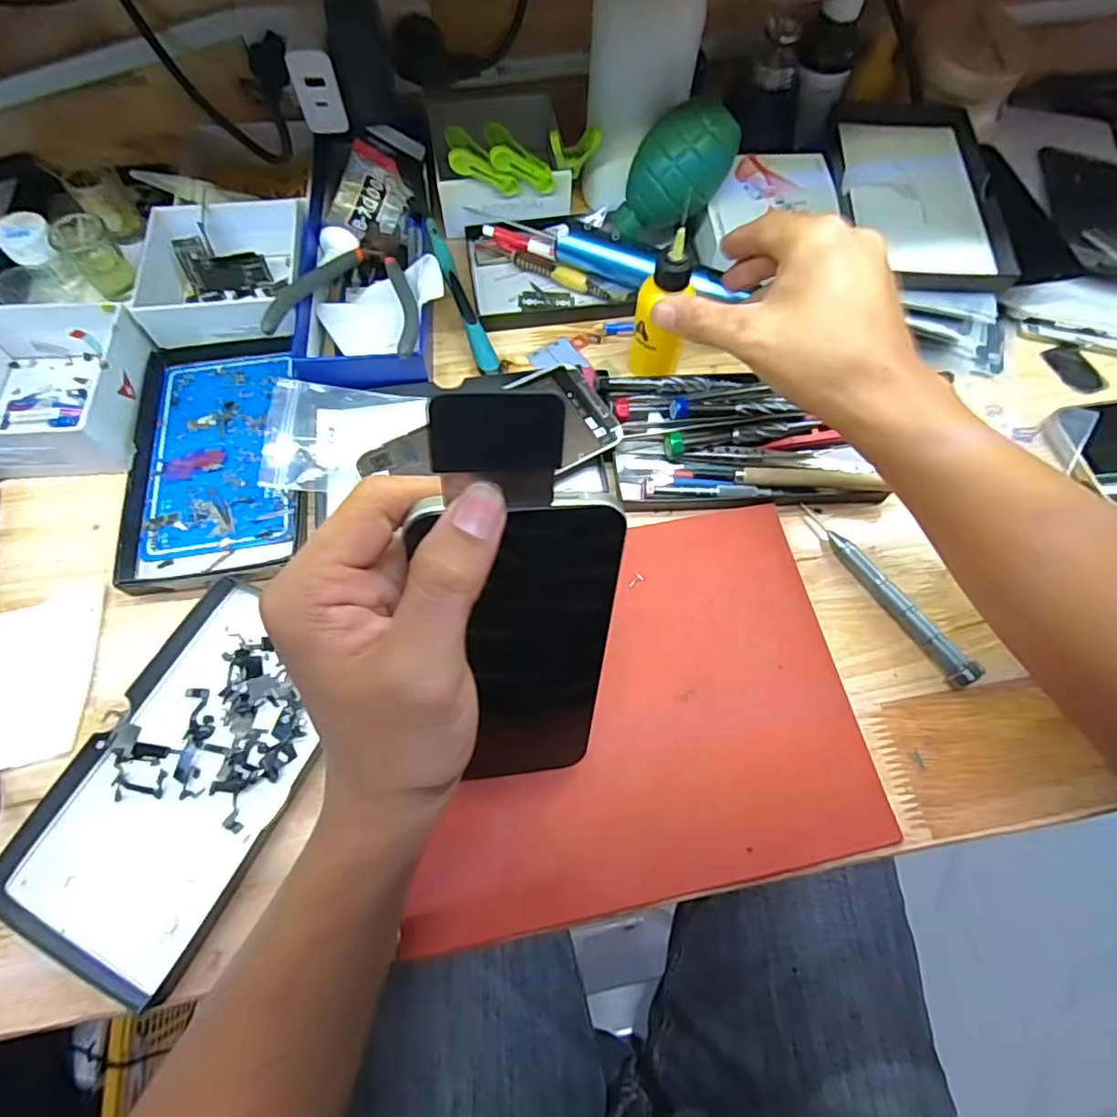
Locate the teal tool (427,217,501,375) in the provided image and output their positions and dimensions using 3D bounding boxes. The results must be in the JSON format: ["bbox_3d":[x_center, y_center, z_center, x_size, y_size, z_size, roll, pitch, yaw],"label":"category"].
[{"bbox_3d":[-0.068,-0.183,0.412,0.014,0.008,0.119,-21,82,-11],"label":"teal tool"}]

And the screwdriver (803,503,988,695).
[{"bbox_3d":[0.192,0.018,0.343,0.011,0.017,0.129,-30,70,-14],"label":"screwdriver"}]

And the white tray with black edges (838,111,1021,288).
[{"bbox_3d":[0.262,-0.274,0.433,0.097,0.015,0.190,3,66,6],"label":"white tray with black edges"}]

